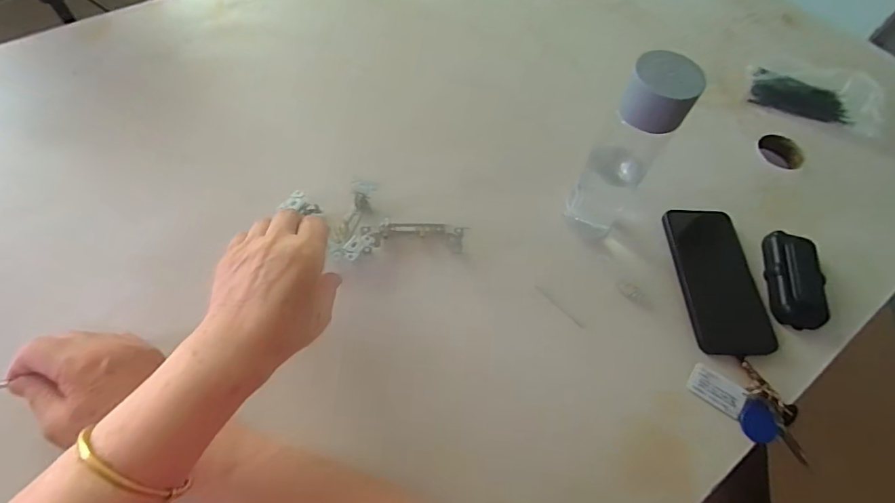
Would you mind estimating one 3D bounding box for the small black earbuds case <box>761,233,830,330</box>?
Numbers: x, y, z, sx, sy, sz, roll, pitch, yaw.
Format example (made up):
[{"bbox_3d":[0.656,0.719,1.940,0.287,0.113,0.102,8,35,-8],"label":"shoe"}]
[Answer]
[{"bbox_3d":[0.366,0.028,0.474,0.051,0.020,0.105,13,60,5],"label":"small black earbuds case"}]

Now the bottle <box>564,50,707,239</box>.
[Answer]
[{"bbox_3d":[0.162,-0.087,0.418,0.058,0.199,0.050,31,63,14],"label":"bottle"}]

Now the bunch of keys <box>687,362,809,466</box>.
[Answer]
[{"bbox_3d":[0.281,0.142,0.416,0.111,0.025,0.053,40,66,18],"label":"bunch of keys"}]

